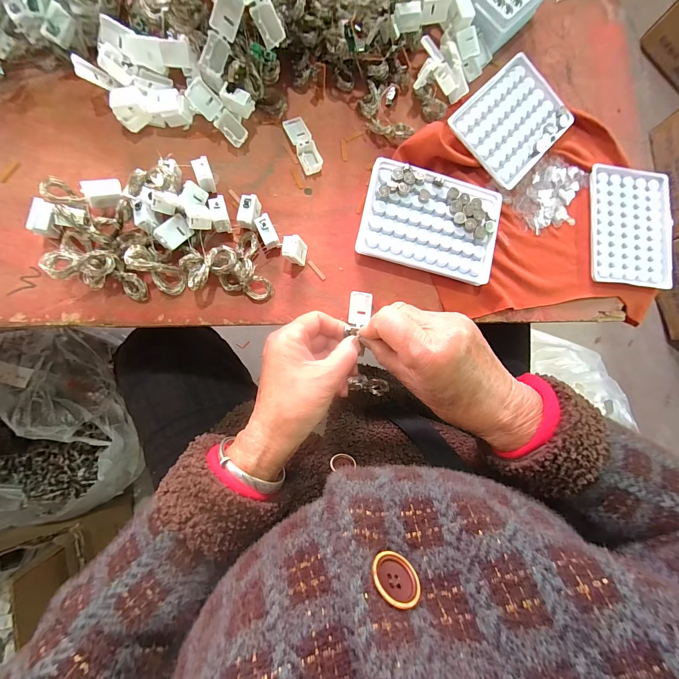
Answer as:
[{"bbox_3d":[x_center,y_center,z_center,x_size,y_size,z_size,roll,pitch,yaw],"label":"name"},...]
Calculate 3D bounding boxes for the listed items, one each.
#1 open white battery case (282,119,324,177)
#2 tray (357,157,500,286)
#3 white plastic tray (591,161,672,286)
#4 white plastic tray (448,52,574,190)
[{"bbox_3d":[-0.035,-0.187,0.303,0.020,0.009,0.056,-25,87,-9],"label":"open white battery case"},{"bbox_3d":[0.087,-0.114,0.306,0.129,0.018,0.094,13,82,-6],"label":"tray"},{"bbox_3d":[0.319,-0.125,0.343,0.090,0.014,0.131,4,83,-7],"label":"white plastic tray"},{"bbox_3d":[0.187,-0.234,0.334,0.096,0.009,0.131,45,80,-1],"label":"white plastic tray"}]

